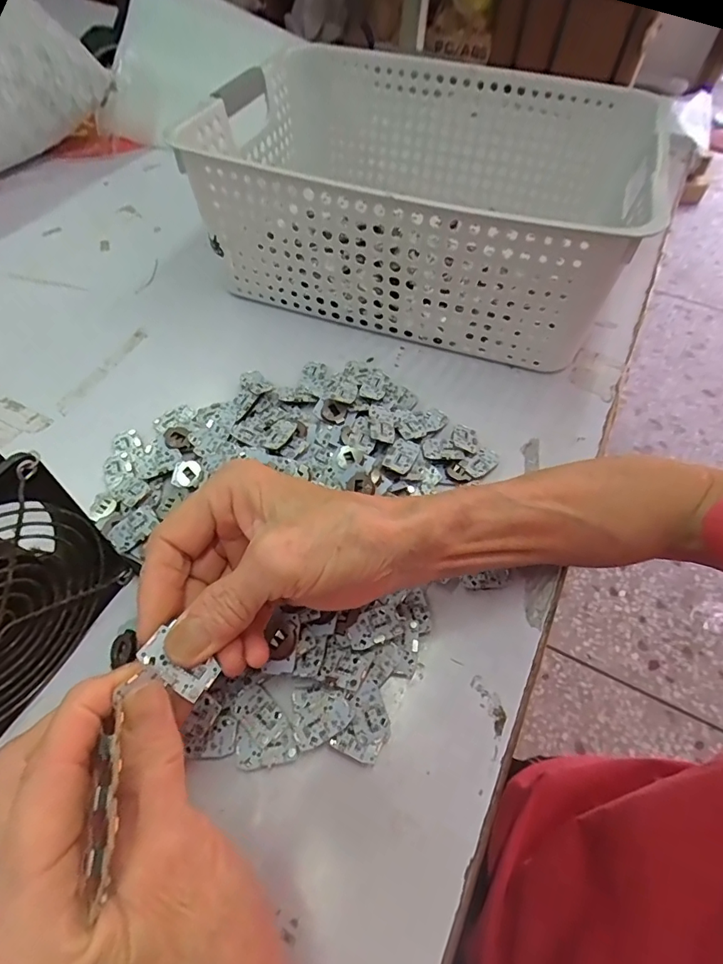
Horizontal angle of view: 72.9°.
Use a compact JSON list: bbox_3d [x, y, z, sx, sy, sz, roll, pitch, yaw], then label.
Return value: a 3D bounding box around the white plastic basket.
[{"bbox_3d":[0.054,-0.254,0.433,0.332,0.124,0.274,21,57,11],"label":"white plastic basket"}]

